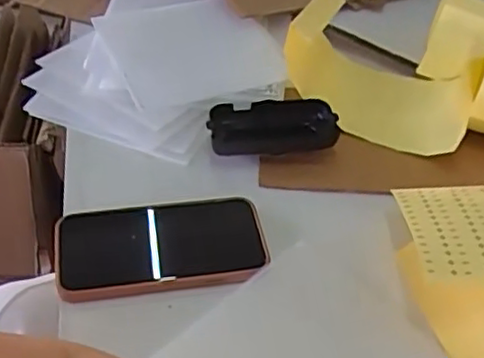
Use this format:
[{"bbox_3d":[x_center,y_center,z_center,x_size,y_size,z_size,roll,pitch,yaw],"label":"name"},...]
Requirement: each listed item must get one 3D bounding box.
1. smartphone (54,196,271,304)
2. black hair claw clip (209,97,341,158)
[{"bbox_3d":[-0.060,0.048,0.495,0.152,0.009,0.079,-5,44,-9],"label":"smartphone"},{"bbox_3d":[0.027,-0.045,0.589,0.113,0.030,0.052,-6,44,-11],"label":"black hair claw clip"}]

